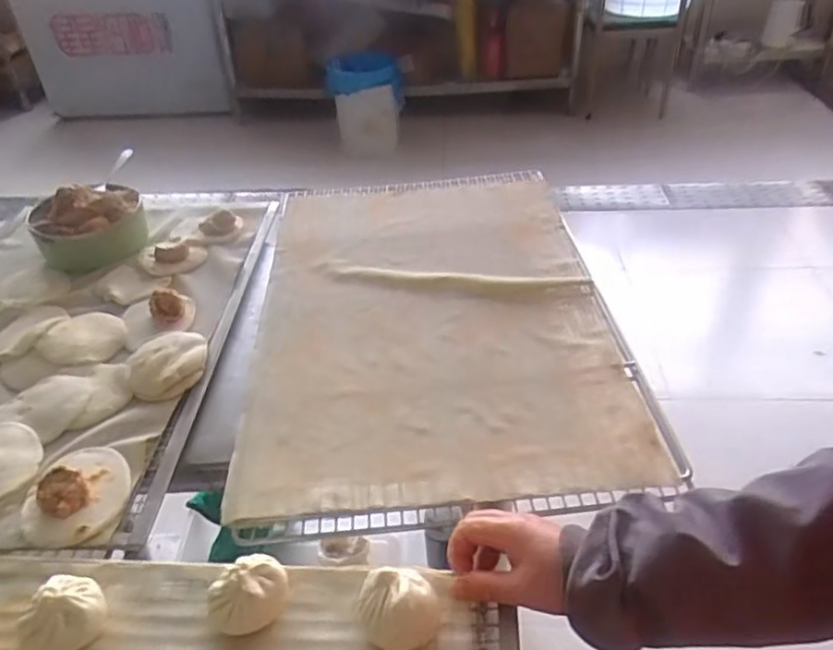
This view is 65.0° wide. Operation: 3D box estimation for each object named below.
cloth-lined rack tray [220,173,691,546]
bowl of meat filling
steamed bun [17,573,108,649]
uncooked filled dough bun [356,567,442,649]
[{"bbox_3d":[0.015,-0.027,0.772,0.395,0.029,0.596,-4,37,-2],"label":"cloth-lined rack tray"},{"bbox_3d":[-0.451,-0.144,0.898,0.143,0.084,0.117,-21,41,-22],"label":"bowl of meat filling"},{"bbox_3d":[-0.252,0.209,0.466,0.052,0.039,0.058,21,43,28],"label":"steamed bun"},{"bbox_3d":[-0.013,0.203,0.463,0.055,0.043,0.048,-8,38,-7],"label":"uncooked filled dough bun"}]

